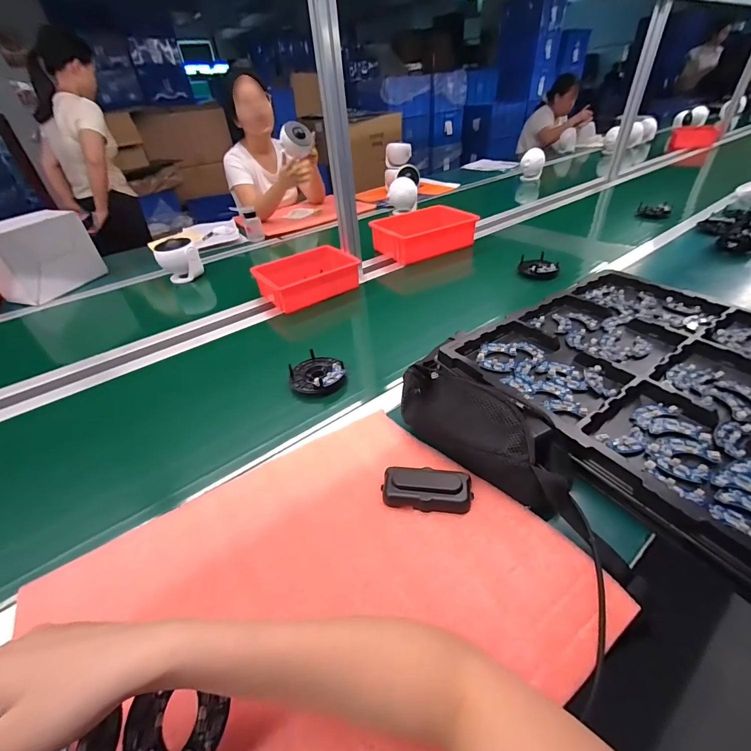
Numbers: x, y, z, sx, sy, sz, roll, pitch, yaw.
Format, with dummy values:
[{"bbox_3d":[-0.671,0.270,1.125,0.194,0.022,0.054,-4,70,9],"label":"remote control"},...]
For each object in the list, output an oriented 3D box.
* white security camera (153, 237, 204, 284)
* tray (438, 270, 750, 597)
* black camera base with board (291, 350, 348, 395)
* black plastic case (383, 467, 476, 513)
[{"bbox_3d":[-0.590,-0.343,1.073,0.111,0.121,0.084,-23,42,-21],"label":"white security camera"},{"bbox_3d":[0.476,-0.018,0.576,0.581,0.039,0.505,-27,43,-23],"label":"tray"},{"bbox_3d":[-0.111,-0.005,0.658,0.095,0.032,0.095,-22,42,-20],"label":"black camera base with board"},{"bbox_3d":[0.063,0.141,0.435,0.106,0.028,0.045,3,39,9],"label":"black plastic case"}]

